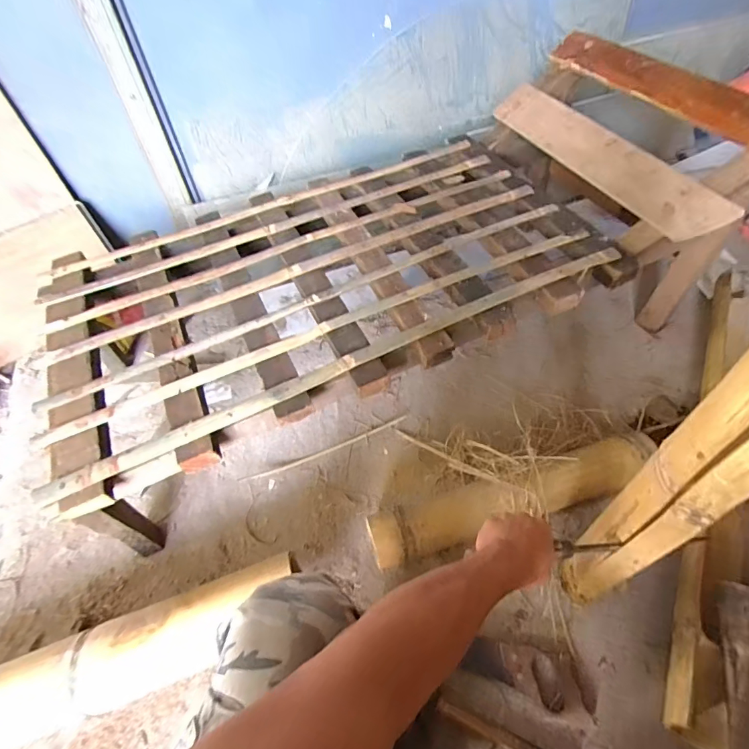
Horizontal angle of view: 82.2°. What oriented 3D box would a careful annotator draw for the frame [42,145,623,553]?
[{"bbox_3d":[-0.123,-0.156,0.986,1.076,0.293,0.651,-22,54,-14],"label":"frame"}]

